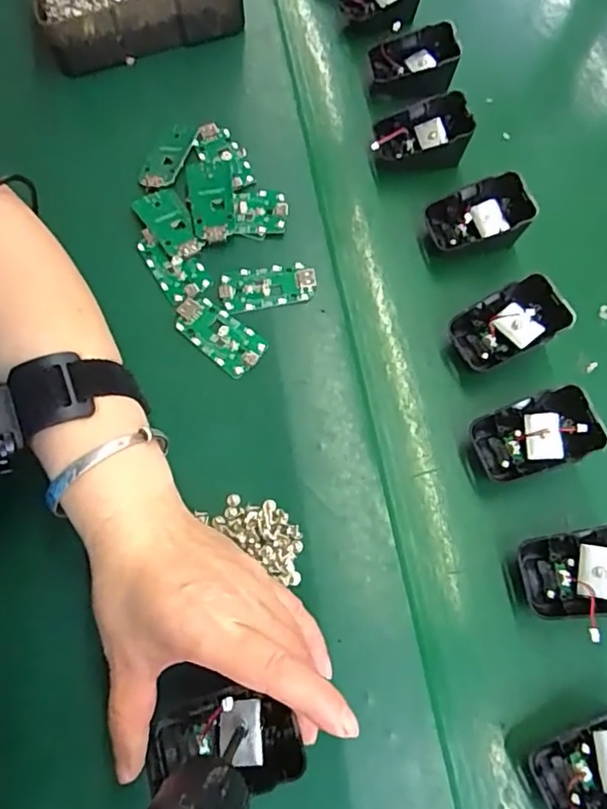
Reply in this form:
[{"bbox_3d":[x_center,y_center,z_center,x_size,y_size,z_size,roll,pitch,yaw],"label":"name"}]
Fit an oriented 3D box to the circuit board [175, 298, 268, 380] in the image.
[{"bbox_3d":[-0.056,-0.046,0.384,0.064,0.004,0.031,36,71,12],"label":"circuit board"}]

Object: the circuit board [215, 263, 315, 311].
[{"bbox_3d":[-0.024,-0.081,0.399,0.064,0.009,0.029,-9,69,-6],"label":"circuit board"}]

